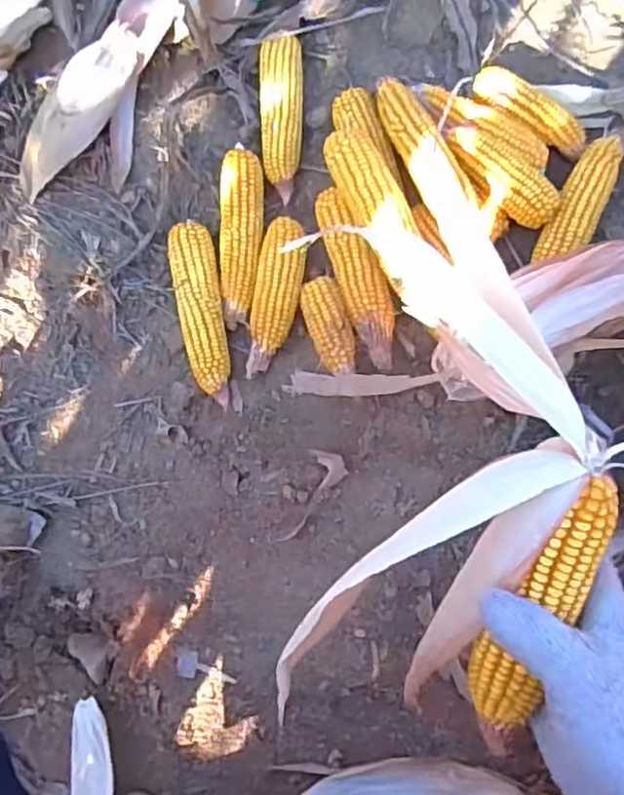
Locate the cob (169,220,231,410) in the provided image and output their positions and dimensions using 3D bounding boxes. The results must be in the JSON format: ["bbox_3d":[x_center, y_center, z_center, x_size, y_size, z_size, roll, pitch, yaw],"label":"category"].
[{"bbox_3d":[-0.118,-0.088,0.703,0.051,0.044,0.192,-8,79,4],"label":"cob"}]

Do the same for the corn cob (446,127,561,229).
[{"bbox_3d":[0.189,-0.220,0.671,0.126,0.043,0.051,42,84,12],"label":"corn cob"}]

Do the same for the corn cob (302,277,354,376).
[{"bbox_3d":[0.018,-0.071,0.690,0.044,0.041,0.106,-21,78,2],"label":"corn cob"}]

